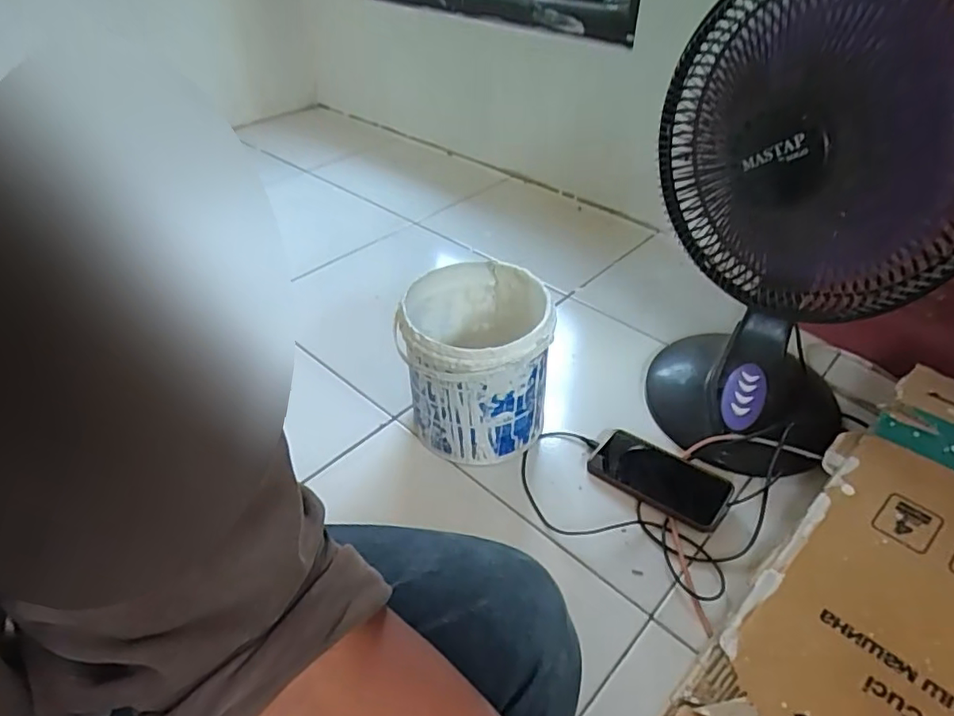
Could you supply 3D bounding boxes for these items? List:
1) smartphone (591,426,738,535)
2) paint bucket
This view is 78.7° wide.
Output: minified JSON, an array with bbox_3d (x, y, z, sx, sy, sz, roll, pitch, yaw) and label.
[{"bbox_3d":[0.224,0.145,0.714,0.161,0.015,0.084,28,60,27],"label":"smartphone"},{"bbox_3d":[0.002,0.011,0.752,0.176,0.202,0.196,-3,41,0],"label":"paint bucket"}]

